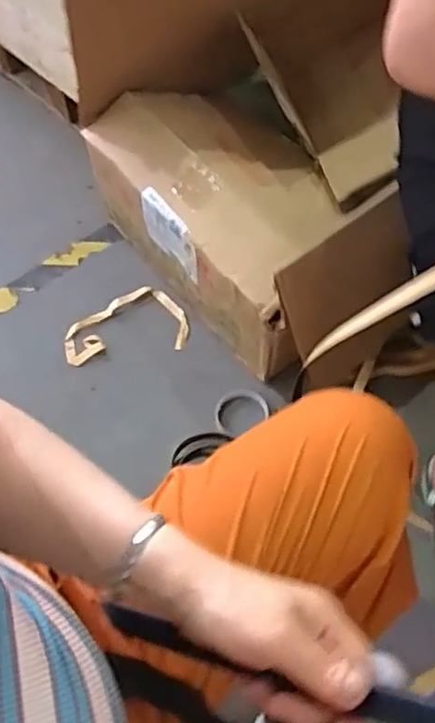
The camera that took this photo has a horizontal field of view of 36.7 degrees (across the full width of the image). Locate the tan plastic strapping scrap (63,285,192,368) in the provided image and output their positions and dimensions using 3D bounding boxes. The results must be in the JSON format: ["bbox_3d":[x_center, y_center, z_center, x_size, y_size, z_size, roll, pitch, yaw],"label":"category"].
[{"bbox_3d":[-0.154,-0.058,1.083,0.202,0.012,0.125,-15,59,-7],"label":"tan plastic strapping scrap"}]

